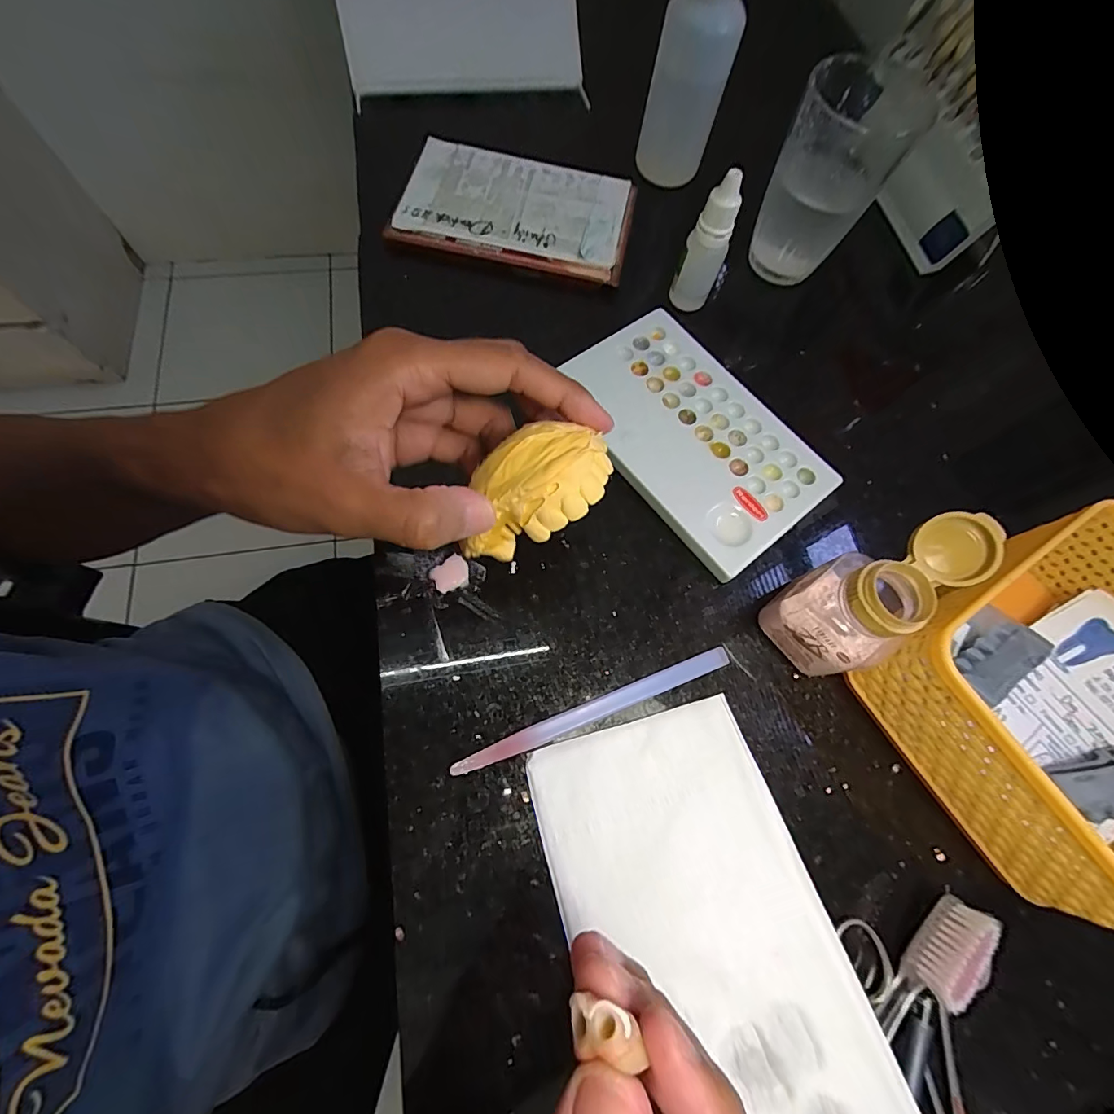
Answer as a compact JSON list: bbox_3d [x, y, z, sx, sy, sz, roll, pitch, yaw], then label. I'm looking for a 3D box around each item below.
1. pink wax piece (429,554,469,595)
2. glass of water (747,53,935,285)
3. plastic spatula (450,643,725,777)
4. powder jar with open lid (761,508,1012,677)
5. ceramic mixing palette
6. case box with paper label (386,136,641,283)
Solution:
[{"bbox_3d":[-0.054,0.009,0.239,0.019,0.004,0.016,-31,76,-14],"label":"pink wax piece"},{"bbox_3d":[0.163,-0.228,0.283,0.064,0.090,0.066,26,76,7],"label":"glass of water"},{"bbox_3d":[0.019,0.071,0.219,0.137,0.006,0.009,-20,73,-11],"label":"plastic spatula"},{"bbox_3d":[0.141,0.021,0.209,0.074,0.065,0.048,-21,76,-6],"label":"powder jar with open lid"},{"bbox_3d":[0.075,-0.070,0.268,0.093,0.009,0.152,-36,77,-15],"label":"ceramic mixing palette"},{"bbox_3d":[-0.025,-0.233,0.309,0.148,0.012,0.091,17,70,2],"label":"case box with paper label"}]

